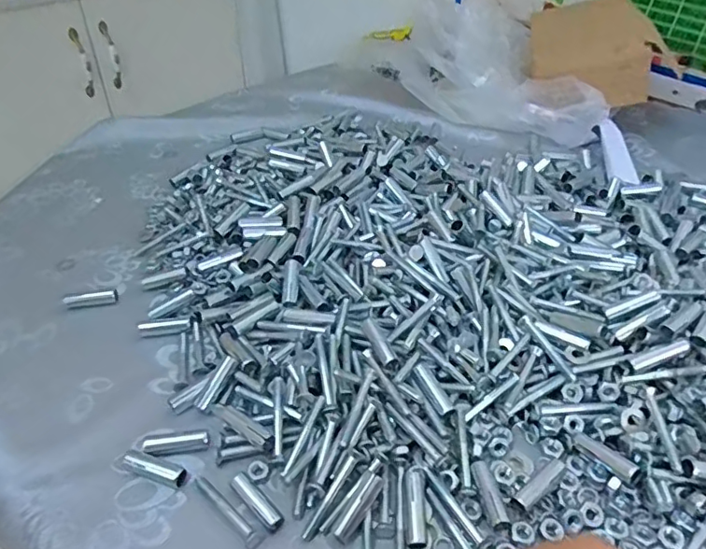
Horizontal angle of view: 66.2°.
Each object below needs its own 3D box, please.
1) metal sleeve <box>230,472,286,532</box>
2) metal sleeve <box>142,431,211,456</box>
[{"bbox_3d":[-0.056,0.132,0.317,0.011,0.008,0.040,-32,51,-33],"label":"metal sleeve"},{"bbox_3d":[-0.111,0.107,0.344,0.040,0.008,0.012,-5,41,-8],"label":"metal sleeve"}]

